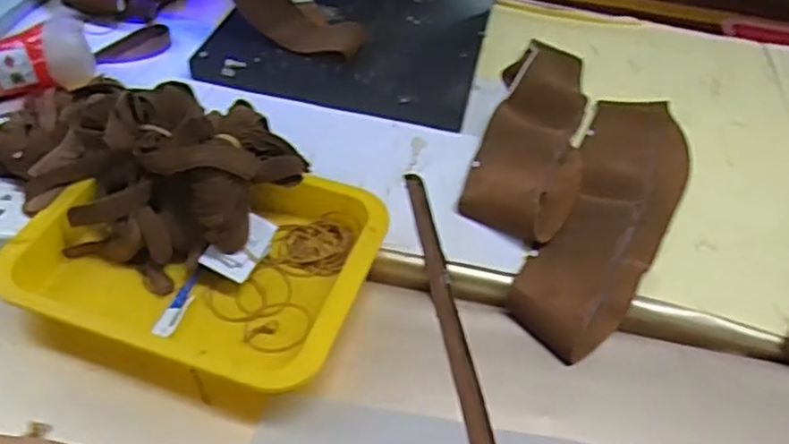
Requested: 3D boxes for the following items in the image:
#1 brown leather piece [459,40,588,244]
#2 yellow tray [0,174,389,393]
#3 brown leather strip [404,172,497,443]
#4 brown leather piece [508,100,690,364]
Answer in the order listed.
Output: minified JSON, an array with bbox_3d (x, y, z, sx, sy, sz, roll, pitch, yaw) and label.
[{"bbox_3d":[0.144,-0.097,0.704,0.096,0.032,0.313,14,45,9],"label":"brown leather piece"},{"bbox_3d":[-0.149,0.029,0.544,0.251,0.046,0.189,16,45,10],"label":"yellow tray"},{"bbox_3d":[0.043,0.071,0.553,0.019,0.009,0.315,-4,45,-10],"label":"brown leather strip"},{"bbox_3d":[0.207,-0.023,0.644,0.100,0.028,0.370,21,47,15],"label":"brown leather piece"}]

